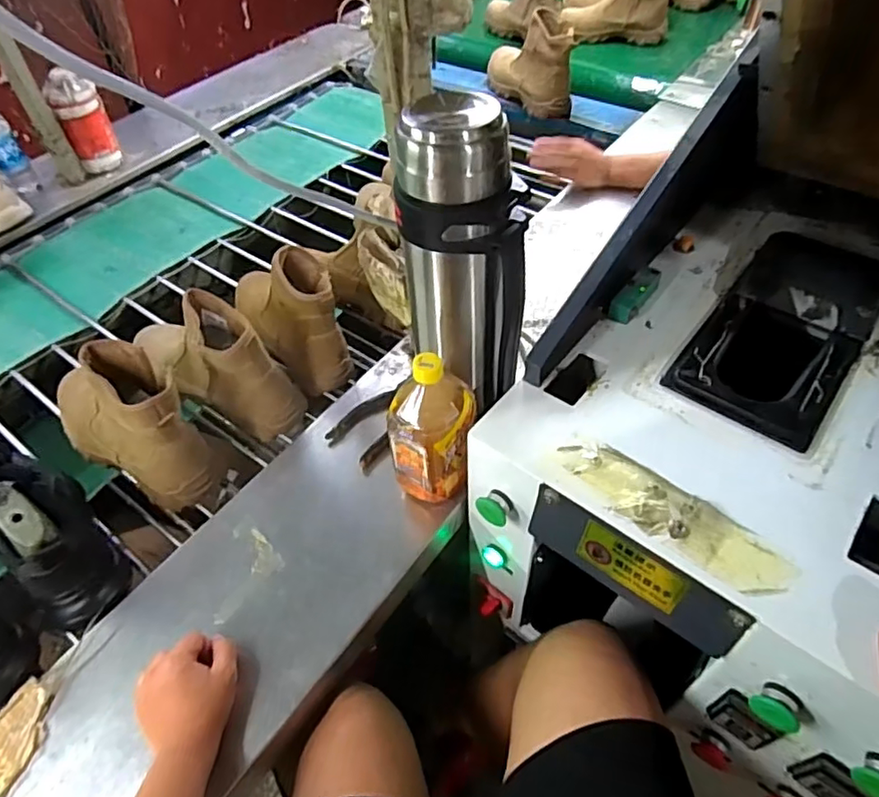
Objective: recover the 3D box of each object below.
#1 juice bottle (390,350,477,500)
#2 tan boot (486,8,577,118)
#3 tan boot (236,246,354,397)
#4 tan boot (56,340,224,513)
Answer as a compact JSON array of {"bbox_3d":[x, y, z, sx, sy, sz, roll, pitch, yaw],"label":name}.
[{"bbox_3d":[-0.007,0.038,0.653,0.099,0.199,0.085,-12,53,-6],"label":"juice bottle"},{"bbox_3d":[0.211,-0.808,1.395,0.092,0.173,0.284,-22,54,-13],"label":"tan boot"},{"bbox_3d":[-0.225,-0.141,0.865,0.110,0.141,0.248,-25,55,-15],"label":"tan boot"},{"bbox_3d":[-0.393,0.021,0.740,0.229,0.160,0.111,29,59,23],"label":"tan boot"}]

